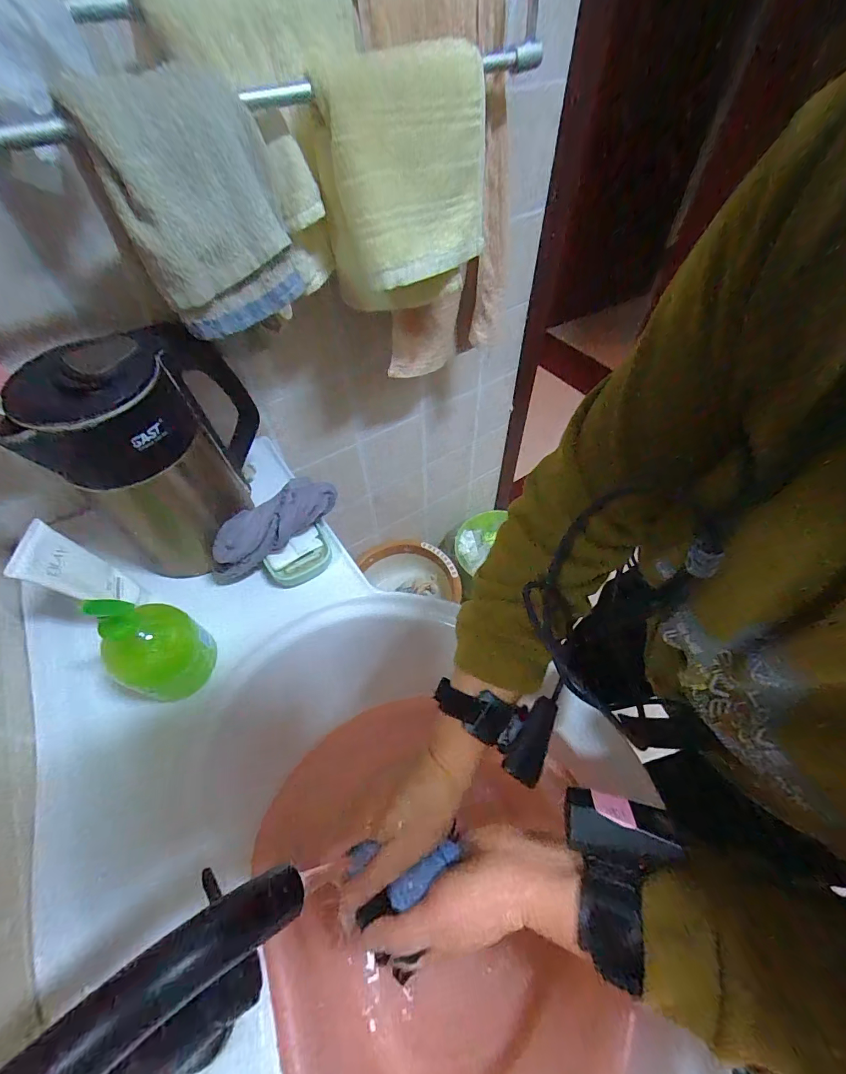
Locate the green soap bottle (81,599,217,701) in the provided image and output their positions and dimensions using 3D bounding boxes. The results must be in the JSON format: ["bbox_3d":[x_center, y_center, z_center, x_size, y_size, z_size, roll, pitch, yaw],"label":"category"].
[{"bbox_3d":[-0.272,0.106,0.417,0.069,0.142,0.077,28,59,21],"label":"green soap bottle"}]

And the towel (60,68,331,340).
[{"bbox_3d":[-0.177,-0.296,0.379,0.168,0.165,0.089,-17,55,-11],"label":"towel"}]

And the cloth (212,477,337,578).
[{"bbox_3d":[-0.190,-0.015,0.523,0.168,0.051,0.060,-35,60,-22],"label":"cloth"}]

